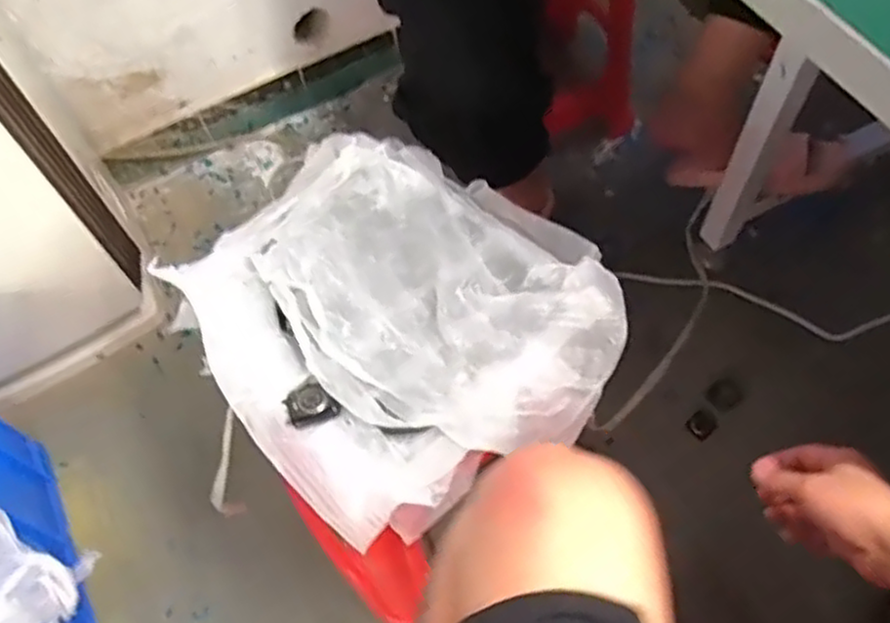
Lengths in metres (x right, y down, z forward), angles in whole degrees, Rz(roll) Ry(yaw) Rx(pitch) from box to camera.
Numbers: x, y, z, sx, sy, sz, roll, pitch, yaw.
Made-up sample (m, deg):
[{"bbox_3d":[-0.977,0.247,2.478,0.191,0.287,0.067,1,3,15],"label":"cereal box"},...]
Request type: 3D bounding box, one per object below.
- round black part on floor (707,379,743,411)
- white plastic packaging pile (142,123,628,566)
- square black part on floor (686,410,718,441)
[{"bbox_3d":[0.410,0.121,1.081,0.048,0.009,0.045,-2,61,3],"label":"round black part on floor"},{"bbox_3d":[-0.045,-0.019,0.645,0.321,0.083,0.349,-32,64,-13],"label":"white plastic packaging pile"},{"bbox_3d":[0.369,0.161,1.058,0.044,0.006,0.036,-39,66,-16],"label":"square black part on floor"}]

